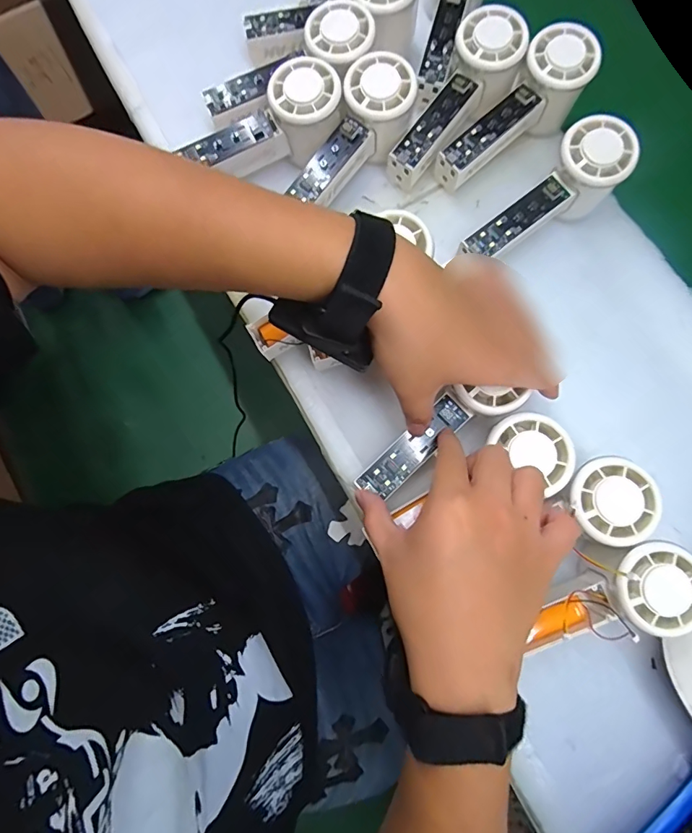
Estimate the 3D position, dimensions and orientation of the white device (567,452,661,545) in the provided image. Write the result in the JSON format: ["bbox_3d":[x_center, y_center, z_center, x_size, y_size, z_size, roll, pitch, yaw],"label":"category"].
[{"bbox_3d":[0.178,0.056,0.296,0.054,0.012,0.053,44,81,7],"label":"white device"}]

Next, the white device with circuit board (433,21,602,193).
[{"bbox_3d":[0.145,-0.255,0.380,0.053,0.057,0.148,44,81,7],"label":"white device with circuit board"}]

